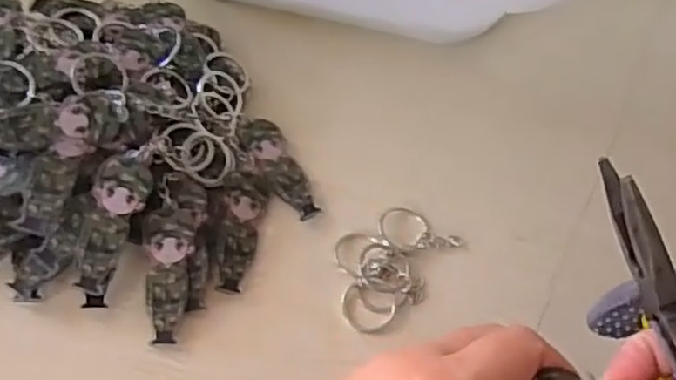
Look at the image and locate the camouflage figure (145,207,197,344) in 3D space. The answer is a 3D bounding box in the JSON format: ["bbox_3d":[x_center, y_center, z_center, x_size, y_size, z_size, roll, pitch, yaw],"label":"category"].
[{"bbox_3d":[-0.075,0.037,0.301,0.021,0.004,0.059,2,80,-1],"label":"camouflage figure"}]

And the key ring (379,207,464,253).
[{"bbox_3d":[0.039,0.018,0.325,0.038,0.006,0.022,-8,67,-5],"label":"key ring"}]

